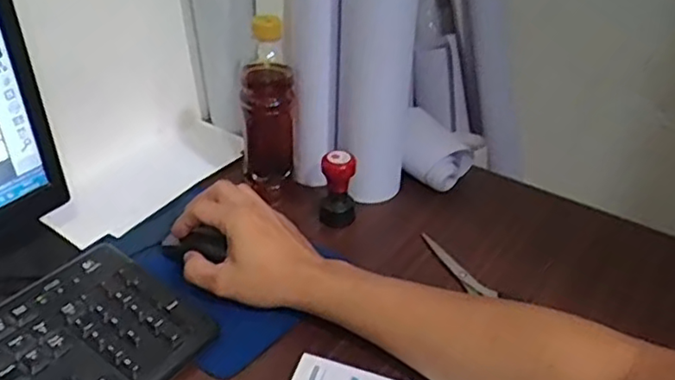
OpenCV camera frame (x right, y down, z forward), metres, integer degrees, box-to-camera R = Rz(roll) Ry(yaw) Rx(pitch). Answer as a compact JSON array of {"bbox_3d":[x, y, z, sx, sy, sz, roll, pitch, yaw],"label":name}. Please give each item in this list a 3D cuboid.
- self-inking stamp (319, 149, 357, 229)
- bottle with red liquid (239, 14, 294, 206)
[{"bbox_3d":[0.001,-0.004,0.654,0.036,0.073,0.034,5,36,4],"label":"self-inking stamp"},{"bbox_3d":[-0.072,-0.088,0.669,0.053,0.183,0.055,0,36,-4],"label":"bottle with red liquid"}]

